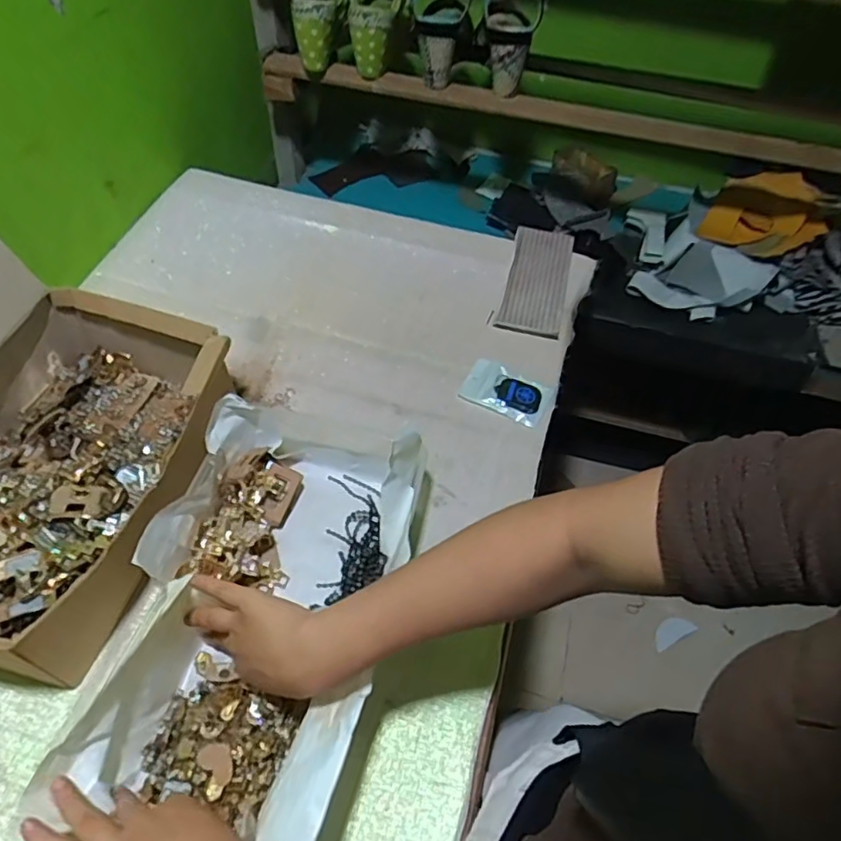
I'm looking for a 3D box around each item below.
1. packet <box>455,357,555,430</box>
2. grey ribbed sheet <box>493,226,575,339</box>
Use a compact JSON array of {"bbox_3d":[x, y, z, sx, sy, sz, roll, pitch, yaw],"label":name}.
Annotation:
[{"bbox_3d":[0.101,-0.035,0.716,0.099,0.008,0.062,24,56,14],"label":"packet"},{"bbox_3d":[0.154,-0.186,0.813,0.078,0.015,0.177,12,60,8],"label":"grey ribbed sheet"}]

